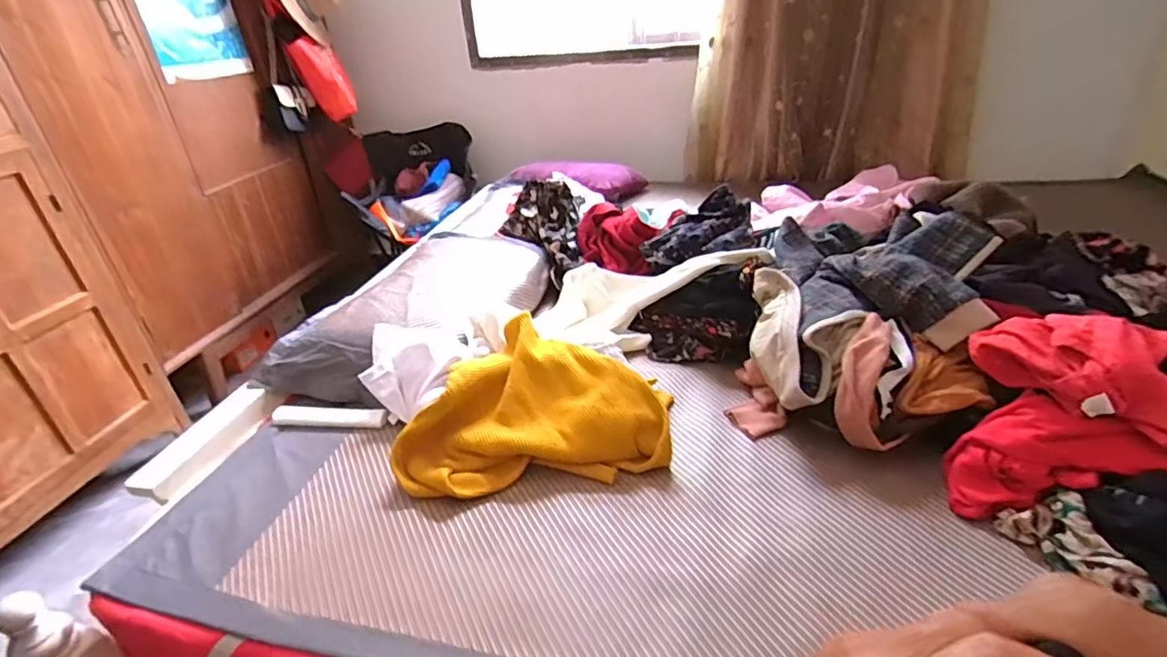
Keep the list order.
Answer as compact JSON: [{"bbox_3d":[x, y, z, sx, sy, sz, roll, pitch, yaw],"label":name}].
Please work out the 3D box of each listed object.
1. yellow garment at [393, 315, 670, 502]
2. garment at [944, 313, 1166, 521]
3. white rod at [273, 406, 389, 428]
[{"bbox_3d":[-0.078,0.106,0.917,0.393,0.108,0.283,-5,31,0],"label":"yellow garment"},{"bbox_3d":[0.599,0.099,0.689,0.246,0.200,0.186,7,32,18],"label":"garment"},{"bbox_3d":[-0.436,0.151,0.983,0.205,0.027,0.031,1,31,9],"label":"white rod"}]

